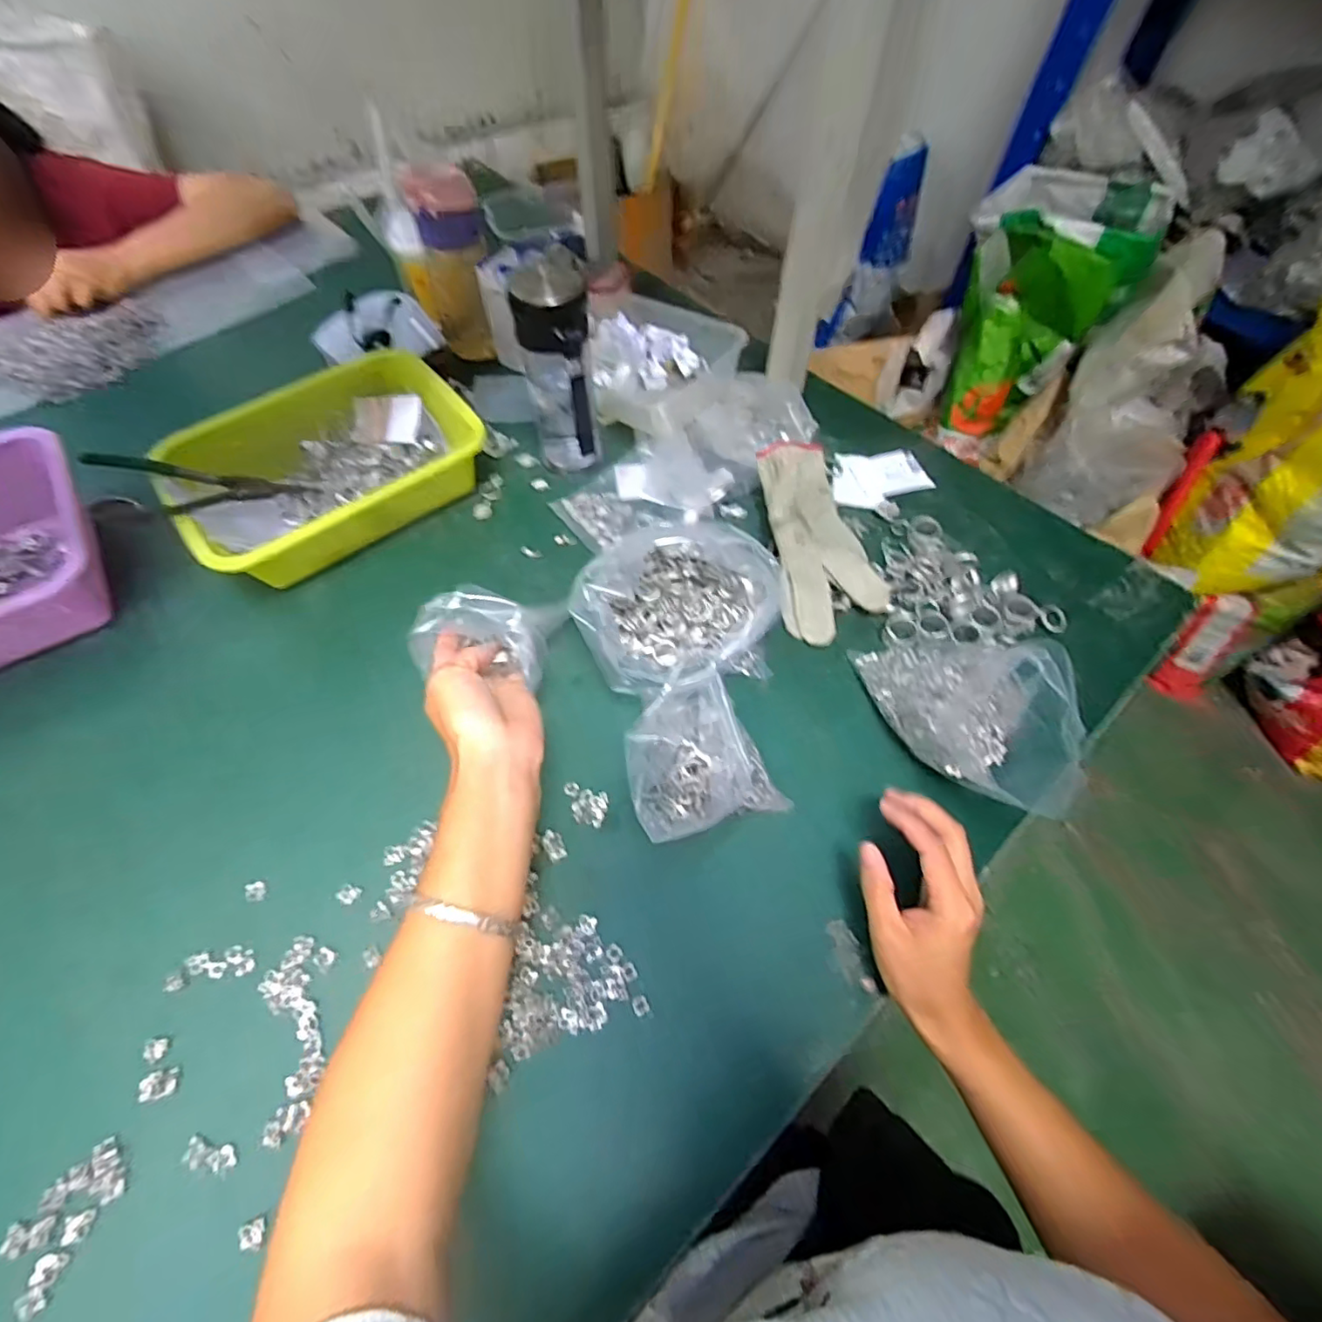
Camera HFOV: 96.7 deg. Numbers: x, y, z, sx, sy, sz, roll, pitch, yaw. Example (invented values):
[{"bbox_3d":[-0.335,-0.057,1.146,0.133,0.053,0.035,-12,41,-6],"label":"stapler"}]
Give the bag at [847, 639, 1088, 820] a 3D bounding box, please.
[{"bbox_3d":[0.229,0.033,0.433,0.080,0.093,0.172,-18,60,-11],"label":"bag"}]

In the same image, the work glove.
[{"bbox_3d":[0.149,-0.113,0.550,0.096,0.043,0.201,-7,75,-5],"label":"work glove"}]

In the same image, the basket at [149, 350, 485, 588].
[{"bbox_3d":[-0.331,-0.188,0.591,0.268,0.090,0.185,-37,65,-20],"label":"basket"}]

